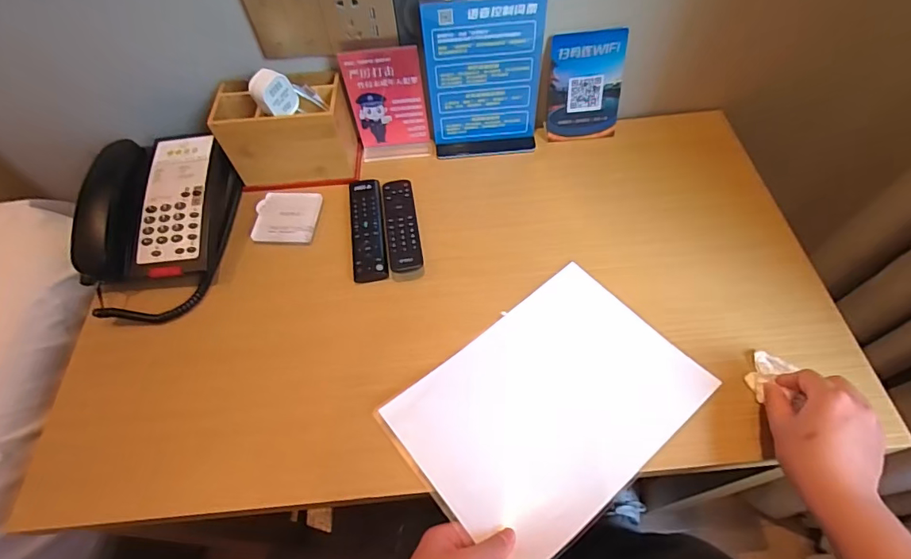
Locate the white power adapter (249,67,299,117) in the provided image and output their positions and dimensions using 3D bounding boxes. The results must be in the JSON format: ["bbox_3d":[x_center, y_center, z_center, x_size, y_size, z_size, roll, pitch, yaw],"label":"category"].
[{"bbox_3d":[-0.228,-0.232,0.587,0.028,0.057,0.046,20,61,14],"label":"white power adapter"}]

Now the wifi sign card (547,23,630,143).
[{"bbox_3d":[0.179,-0.264,0.647,0.097,0.142,0.010,-1,38,8],"label":"wifi sign card"}]

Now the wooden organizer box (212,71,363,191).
[{"bbox_3d":[-0.231,-0.210,0.656,0.175,0.114,0.108,-9,58,-3],"label":"wooden organizer box"}]

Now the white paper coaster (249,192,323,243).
[{"bbox_3d":[-0.234,-0.086,0.649,0.087,0.007,0.082,2,58,4],"label":"white paper coaster"}]

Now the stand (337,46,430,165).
[{"bbox_3d":[-0.092,-0.240,0.642,0.100,0.146,0.036,-9,58,-3],"label":"stand"}]

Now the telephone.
[{"bbox_3d":[-0.391,-0.077,0.602,0.158,0.105,0.249,2,58,4],"label":"telephone"}]

